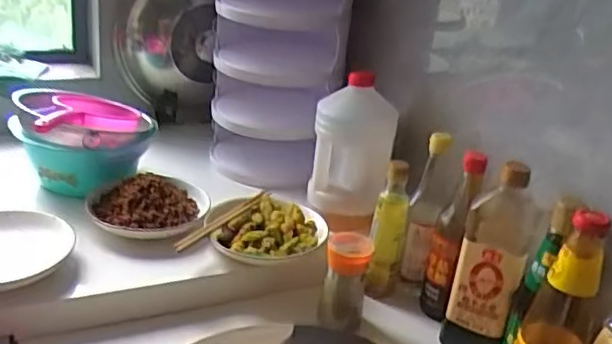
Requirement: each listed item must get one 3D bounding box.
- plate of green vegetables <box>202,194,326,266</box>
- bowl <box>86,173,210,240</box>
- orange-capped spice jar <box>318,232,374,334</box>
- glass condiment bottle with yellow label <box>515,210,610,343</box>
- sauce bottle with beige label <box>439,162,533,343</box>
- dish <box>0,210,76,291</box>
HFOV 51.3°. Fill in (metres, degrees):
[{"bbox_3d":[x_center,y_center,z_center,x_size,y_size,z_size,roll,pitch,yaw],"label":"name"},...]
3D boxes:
[{"bbox_3d":[-0.058,0.081,0.946,0.173,0.033,0.150,6,24,1],"label":"plate of green vegetables"},{"bbox_3d":[-0.231,0.043,0.956,0.175,0.051,0.160,-8,27,-28],"label":"bowl"},{"bbox_3d":[0.053,0.152,0.866,0.058,0.142,0.048,8,24,5],"label":"orange-capped spice jar"},{"bbox_3d":[0.266,0.174,0.687,0.061,0.273,0.057,14,25,18],"label":"glass condiment bottle with yellow label"},{"bbox_3d":[0.241,0.117,0.826,0.079,0.275,0.094,15,26,19],"label":"sauce bottle with beige label"},{"bbox_3d":[-0.395,0.101,0.830,0.171,0.025,0.165,-6,27,-25],"label":"dish"}]

